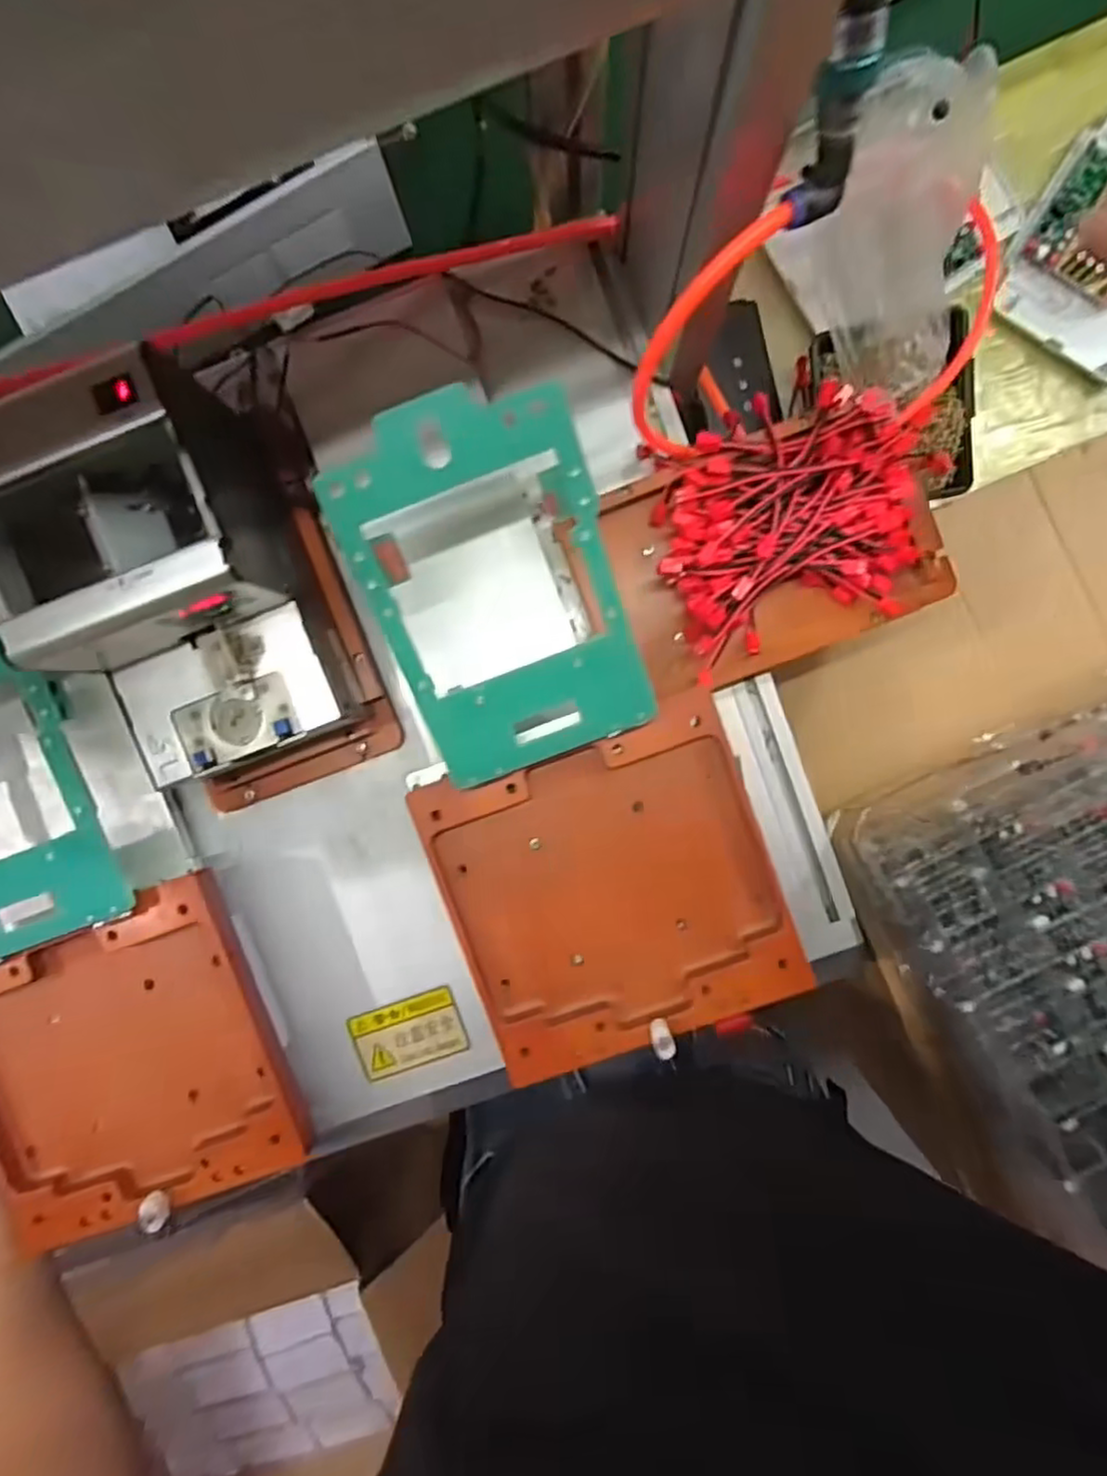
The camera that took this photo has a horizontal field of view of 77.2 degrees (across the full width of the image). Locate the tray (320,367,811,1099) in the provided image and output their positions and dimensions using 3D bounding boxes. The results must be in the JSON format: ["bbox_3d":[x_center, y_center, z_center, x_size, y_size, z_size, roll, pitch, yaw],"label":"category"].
[{"bbox_3d":[0.004,0.006,0.402,0.194,0.070,0.374,-20,107,-3],"label":"tray"}]

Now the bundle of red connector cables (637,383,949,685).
[{"bbox_3d":[0.156,-0.141,0.448,0.168,0.056,0.143,-12,80,-1],"label":"bundle of red connector cables"}]

